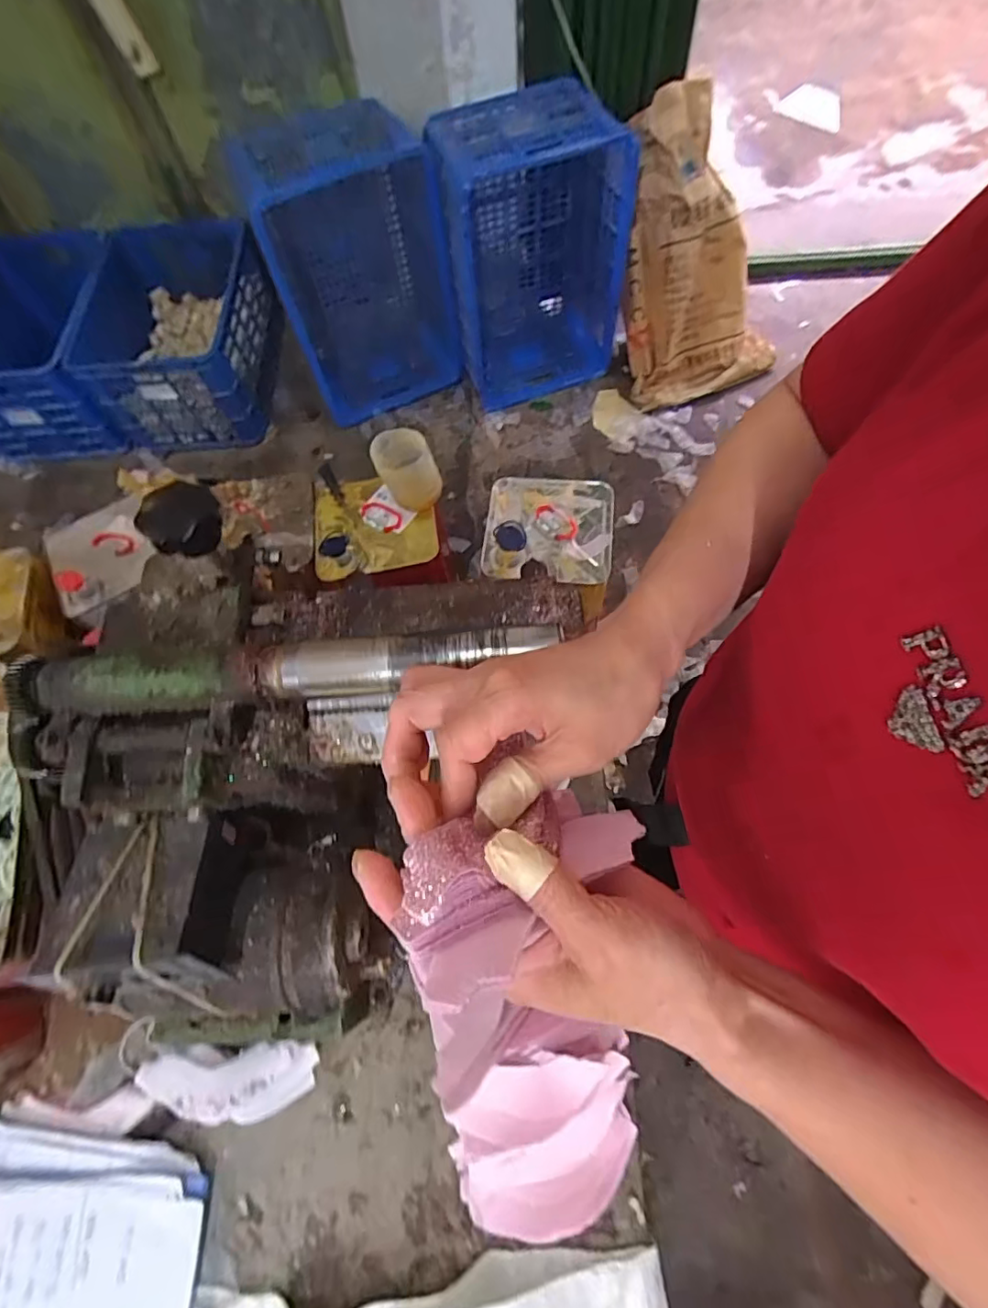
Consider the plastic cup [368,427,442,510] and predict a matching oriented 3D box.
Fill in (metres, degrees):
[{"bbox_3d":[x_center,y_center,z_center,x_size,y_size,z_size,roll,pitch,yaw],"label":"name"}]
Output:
[{"bbox_3d":[-0.166,-0.351,1.067,0.111,0.111,0.099,-24,67,-7],"label":"plastic cup"}]

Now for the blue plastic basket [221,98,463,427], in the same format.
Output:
[{"bbox_3d":[-0.357,-0.997,1.478,0.419,0.585,0.300,-27,68,-8],"label":"blue plastic basket"}]

